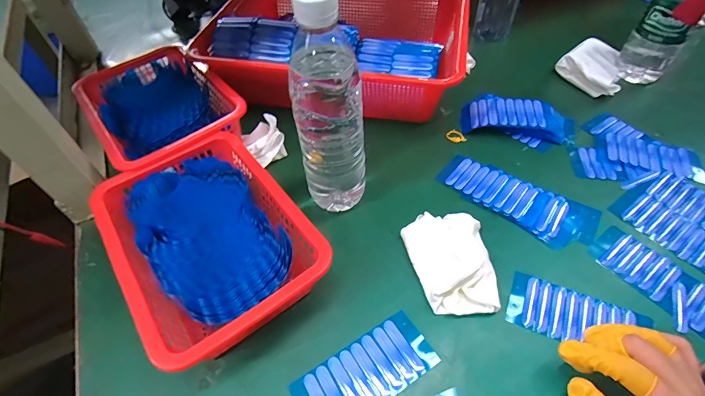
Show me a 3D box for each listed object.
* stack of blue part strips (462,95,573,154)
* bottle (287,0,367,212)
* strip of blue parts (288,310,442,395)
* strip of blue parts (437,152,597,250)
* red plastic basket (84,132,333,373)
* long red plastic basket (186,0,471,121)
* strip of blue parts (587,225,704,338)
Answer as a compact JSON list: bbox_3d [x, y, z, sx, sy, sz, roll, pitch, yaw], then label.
[{"bbox_3d":[0.219,-0.103,0.487,0.137,0.029,0.067,15,53,15],"label":"stack of blue part strips"},{"bbox_3d":[-0.021,-0.072,0.345,0.064,0.232,0.055,-12,51,-7],"label":"bottle"},{"bbox_3d":[0.011,0.149,0.311,0.119,0.004,0.053,-28,55,-19],"label":"strip of blue parts"},{"bbox_3d":[0.181,0.001,0.414,0.169,0.011,0.070,28,57,23],"label":"strip of blue parts"},{"bbox_3d":[-0.137,0.042,0.363,0.155,0.064,0.226,-32,56,-21],"label":"red plastic basket"},{"bbox_3d":[-0.014,-0.224,0.543,0.337,0.115,0.259,8,52,10],"label":"long red plastic basket"},{"bbox_3d":[0.294,0.077,0.352,0.059,0.004,0.117,-31,56,-20],"label":"strip of blue parts"}]

